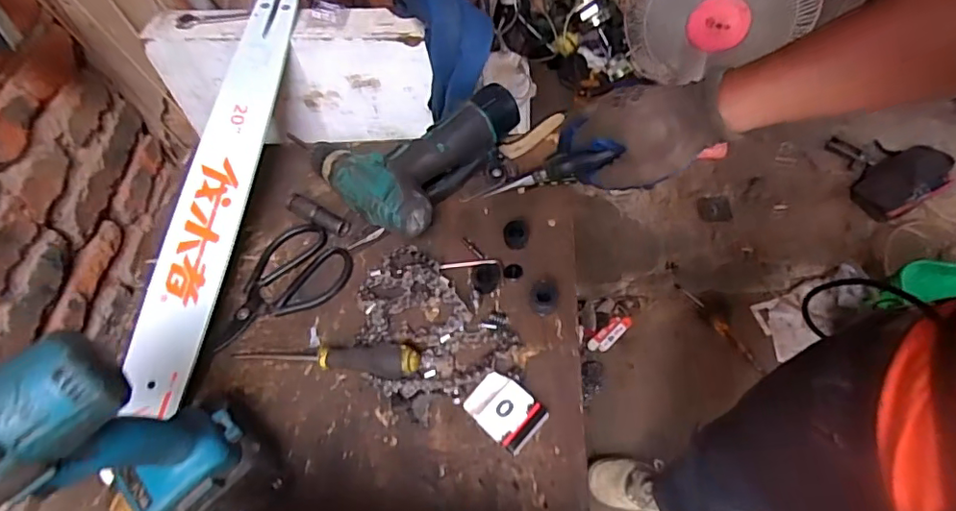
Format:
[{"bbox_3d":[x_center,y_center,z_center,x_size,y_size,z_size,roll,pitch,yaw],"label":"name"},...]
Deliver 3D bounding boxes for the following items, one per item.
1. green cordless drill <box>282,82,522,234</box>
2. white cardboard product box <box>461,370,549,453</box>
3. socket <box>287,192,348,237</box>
[{"bbox_3d":[-0.079,-0.119,0.600,0.172,0.086,0.188,31,66,21],"label":"green cordless drill"},{"bbox_3d":[0.023,0.136,0.482,0.048,0.017,0.065,-41,64,-19],"label":"white cardboard product box"},{"bbox_3d":[-0.180,-0.047,0.601,0.084,0.022,0.022,29,65,20],"label":"socket"}]

